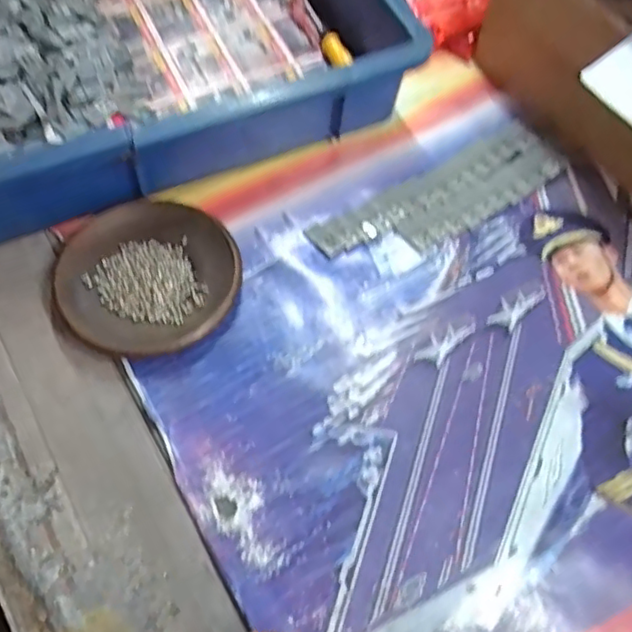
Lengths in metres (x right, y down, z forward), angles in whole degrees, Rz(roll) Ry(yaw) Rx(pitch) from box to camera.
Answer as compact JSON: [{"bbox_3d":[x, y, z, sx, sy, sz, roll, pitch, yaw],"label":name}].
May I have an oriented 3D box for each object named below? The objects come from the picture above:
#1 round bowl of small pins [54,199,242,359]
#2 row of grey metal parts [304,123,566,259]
[{"bbox_3d":[-0.106,-0.025,0.402,0.108,0.018,0.109,1,62,-2],"label":"round bowl of small pins"},{"bbox_3d":[0.092,-0.083,0.451,0.193,0.004,0.055,-28,67,-16],"label":"row of grey metal parts"}]

